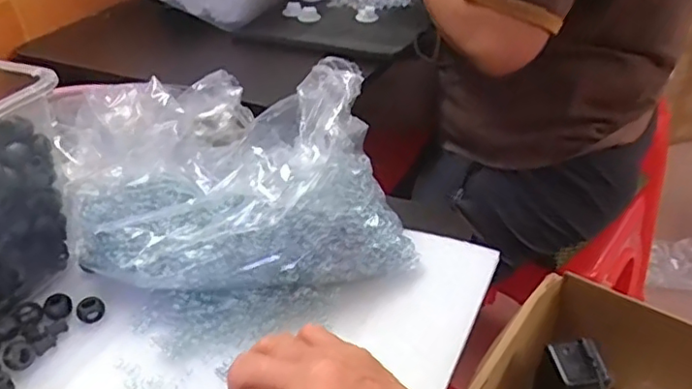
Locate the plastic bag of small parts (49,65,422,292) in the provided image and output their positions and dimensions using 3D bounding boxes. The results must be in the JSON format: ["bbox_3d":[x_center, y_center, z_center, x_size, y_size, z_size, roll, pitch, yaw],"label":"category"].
[{"bbox_3d":[-0.076,-0.002,0.425,0.220,0.112,0.127,-11,37,-13],"label":"plastic bag of small parts"}]

